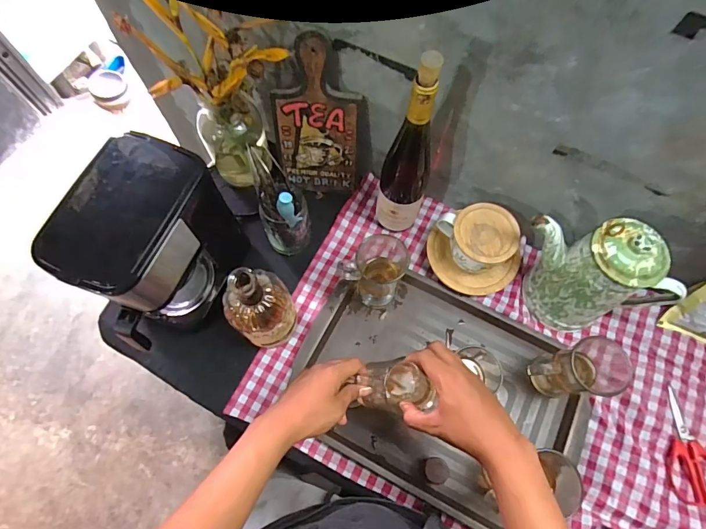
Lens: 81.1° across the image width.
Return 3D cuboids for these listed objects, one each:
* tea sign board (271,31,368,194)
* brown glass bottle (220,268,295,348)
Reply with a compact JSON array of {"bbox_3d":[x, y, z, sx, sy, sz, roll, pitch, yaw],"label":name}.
[{"bbox_3d":[-0.052,-0.224,0.665,0.142,0.269,0.019,6,52,1],"label":"tea sign board"},{"bbox_3d":[-0.130,0.065,0.592,0.087,0.208,0.076,-38,74,-14],"label":"brown glass bottle"}]

